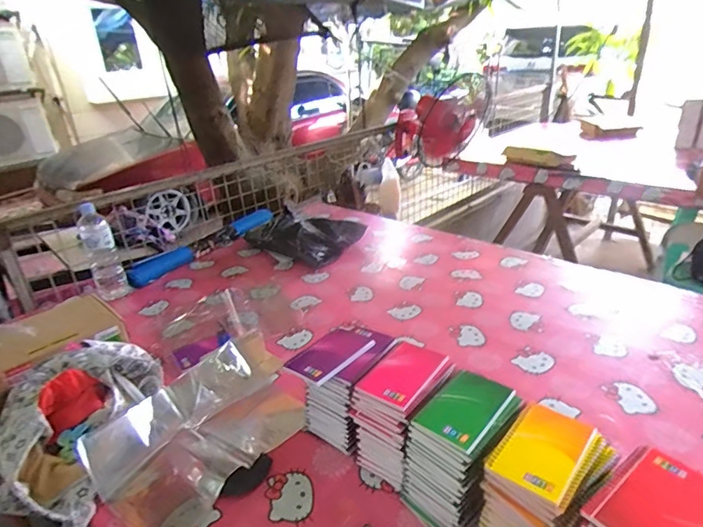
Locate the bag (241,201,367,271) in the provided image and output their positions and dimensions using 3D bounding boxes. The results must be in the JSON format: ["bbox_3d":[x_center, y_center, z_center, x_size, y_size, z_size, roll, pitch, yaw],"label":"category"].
[{"bbox_3d":[-0.155,-0.100,1.508,0.331,0.095,0.228,17,33,36],"label":"bag"}]

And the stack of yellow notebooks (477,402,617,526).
[{"bbox_3d":[0.231,0.289,0.567,0.142,0.162,0.106,-25,33,-35],"label":"stack of yellow notebooks"}]

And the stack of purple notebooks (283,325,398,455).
[{"bbox_3d":[-0.007,0.211,0.766,0.118,0.164,0.153,17,33,36],"label":"stack of purple notebooks"}]

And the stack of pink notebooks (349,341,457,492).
[{"bbox_3d":[0.084,0.232,0.703,0.101,0.167,0.136,20,35,40],"label":"stack of pink notebooks"}]

